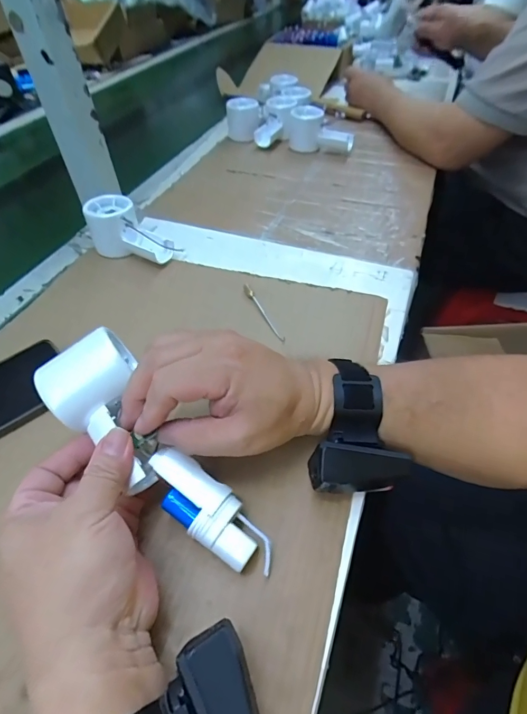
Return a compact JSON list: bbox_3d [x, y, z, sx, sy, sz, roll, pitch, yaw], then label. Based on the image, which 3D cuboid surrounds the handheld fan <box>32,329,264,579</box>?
[{"bbox_3d":[-0.070,0.065,0.275,0.190,0.046,0.068,47,60,3],"label":"handheld fan"}]

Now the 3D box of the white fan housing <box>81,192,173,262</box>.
[{"bbox_3d":[-0.167,-0.149,0.485,0.113,0.057,0.060,36,58,28],"label":"white fan housing"}]

